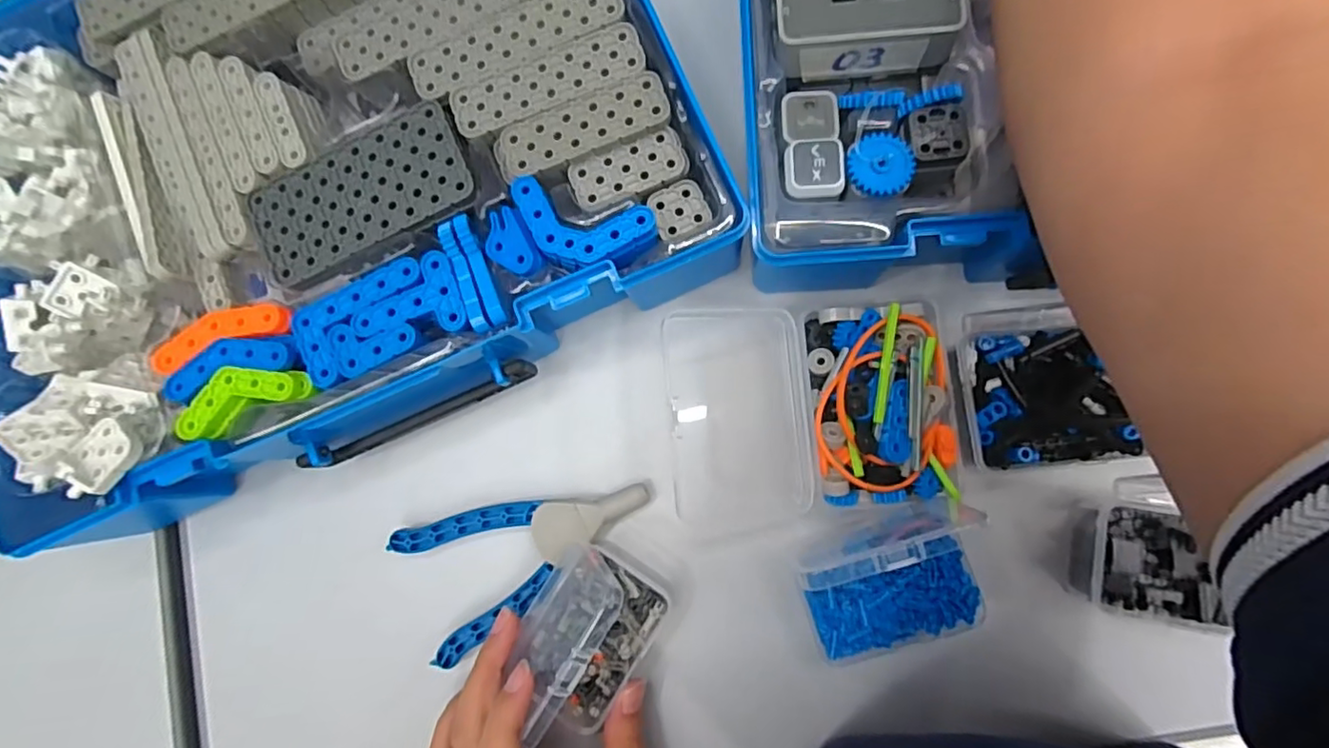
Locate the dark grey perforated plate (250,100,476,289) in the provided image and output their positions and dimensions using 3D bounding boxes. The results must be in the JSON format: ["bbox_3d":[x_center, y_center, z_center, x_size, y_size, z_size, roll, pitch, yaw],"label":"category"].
[{"bbox_3d":[-0.137,-0.080,0.272,0.101,0.004,0.051,-26,83,2],"label":"dark grey perforated plate"}]

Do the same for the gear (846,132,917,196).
[{"bbox_3d":[0.089,-0.087,0.248,0.026,0.004,0.026,0,85,5],"label":"gear"}]

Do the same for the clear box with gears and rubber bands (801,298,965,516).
[{"bbox_3d":[0.100,0.015,0.289,0.065,0.036,0.096,-5,82,5],"label":"clear box with gears and rubber bands"}]

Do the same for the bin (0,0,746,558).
[{"bbox_3d":[-0.171,-0.099,0.307,0.356,0.070,0.265,-24,84,2],"label":"bin"}]

